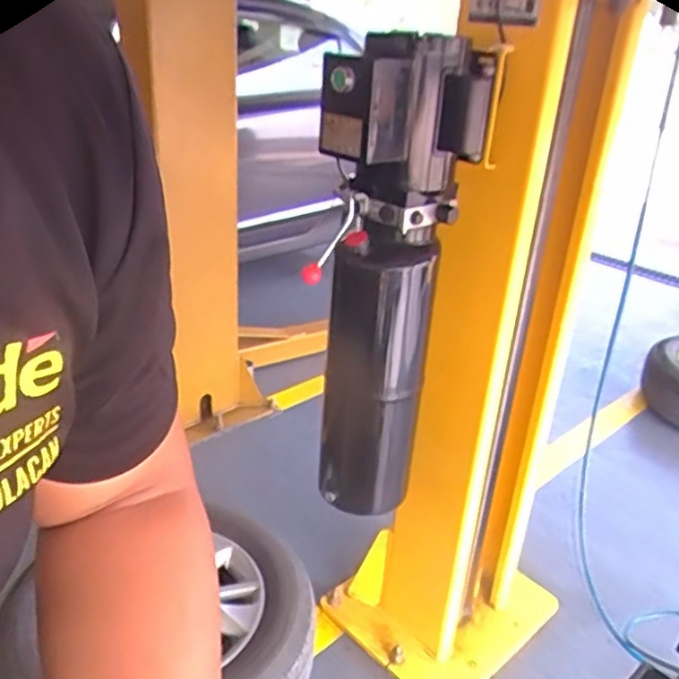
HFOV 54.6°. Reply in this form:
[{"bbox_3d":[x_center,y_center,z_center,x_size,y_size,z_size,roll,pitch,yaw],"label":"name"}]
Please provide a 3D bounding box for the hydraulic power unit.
[{"bbox_3d":[0.083,-0.076,1.130,0.220,0.772,0.223,13,27,17],"label":"hydraulic power unit"}]

